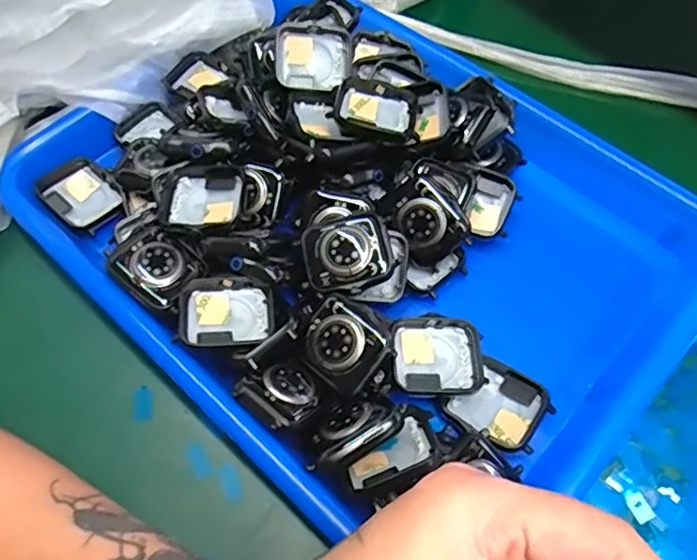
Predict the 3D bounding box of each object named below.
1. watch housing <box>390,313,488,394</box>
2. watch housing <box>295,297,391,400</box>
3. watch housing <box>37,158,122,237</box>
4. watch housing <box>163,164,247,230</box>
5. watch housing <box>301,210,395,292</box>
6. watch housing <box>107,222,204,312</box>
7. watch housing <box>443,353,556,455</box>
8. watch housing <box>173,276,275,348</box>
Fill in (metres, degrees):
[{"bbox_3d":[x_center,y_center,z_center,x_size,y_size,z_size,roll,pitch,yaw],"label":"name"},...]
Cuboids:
[{"bbox_3d":[0.042,0.036,0.286,0.043,0.014,0.036,-4,60,-2],"label":"watch housing"},{"bbox_3d":[-0.003,0.029,0.277,0.040,0.009,0.033,40,67,21],"label":"watch housing"},{"bbox_3d":[-0.149,-0.047,0.340,0.045,0.013,0.036,38,66,20],"label":"watch housing"},{"bbox_3d":[-0.074,-0.041,0.309,0.042,0.012,0.037,0,59,0],"label":"watch housing"},{"bbox_3d":[0.000,-0.013,0.295,0.042,0.011,0.035,-13,81,0],"label":"watch housing"},{"bbox_3d":[-0.094,-0.008,0.293,0.043,0.005,0.035,36,66,19],"label":"watch housing"},{"bbox_3d":[0.072,0.058,0.282,0.040,0.011,0.035,33,65,18],"label":"watch housing"},{"bbox_3d":[-0.058,0.016,0.284,0.043,0.010,0.035,-1,59,-1],"label":"watch housing"}]

